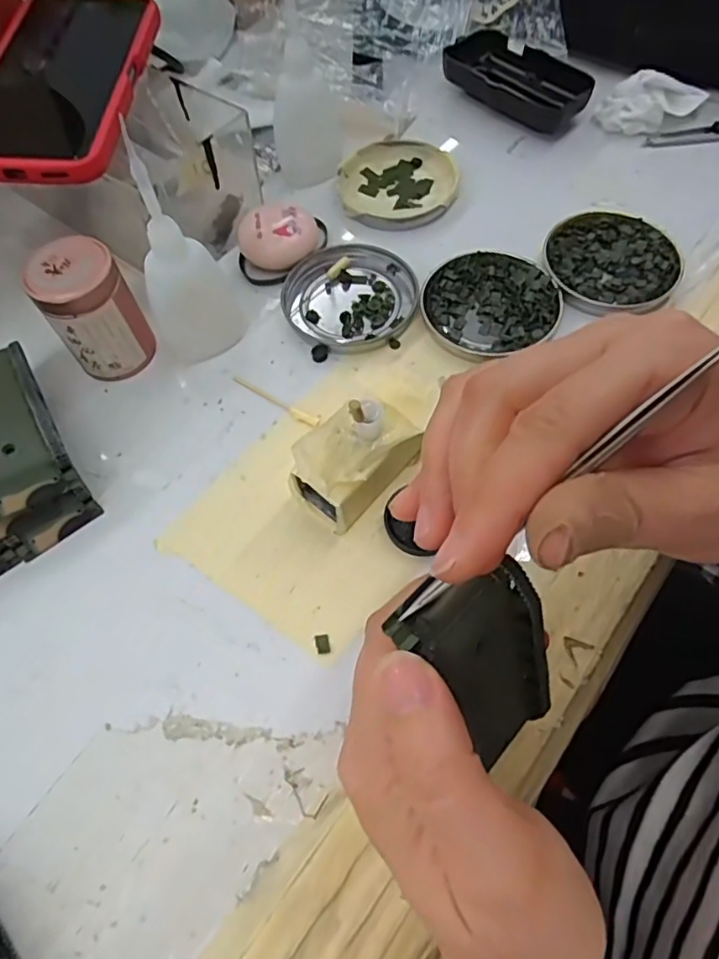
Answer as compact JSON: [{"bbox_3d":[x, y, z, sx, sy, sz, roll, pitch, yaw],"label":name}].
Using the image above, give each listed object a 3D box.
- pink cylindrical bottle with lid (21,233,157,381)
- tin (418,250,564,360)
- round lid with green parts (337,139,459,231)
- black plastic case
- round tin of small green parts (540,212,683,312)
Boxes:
[{"bbox_3d":[-0.143,-0.091,0.316,0.043,0.067,0.042,-1,63,2],"label":"pink cylindrical bottle with lid"},{"bbox_3d":[0.074,-0.104,0.340,0.077,0.009,0.073,-1,63,2],"label":"tin"},{"bbox_3d":[0.025,-0.203,0.396,0.076,0.014,0.080,-1,63,2],"label":"round lid with green parts"},{"bbox_3d":[0.113,-0.290,0.427,0.112,0.025,0.052,36,70,18],"label":"black plastic case"},{"bbox_3d":[0.152,-0.133,0.351,0.076,0.010,0.081,-1,63,2],"label":"round tin of small green parts"}]

